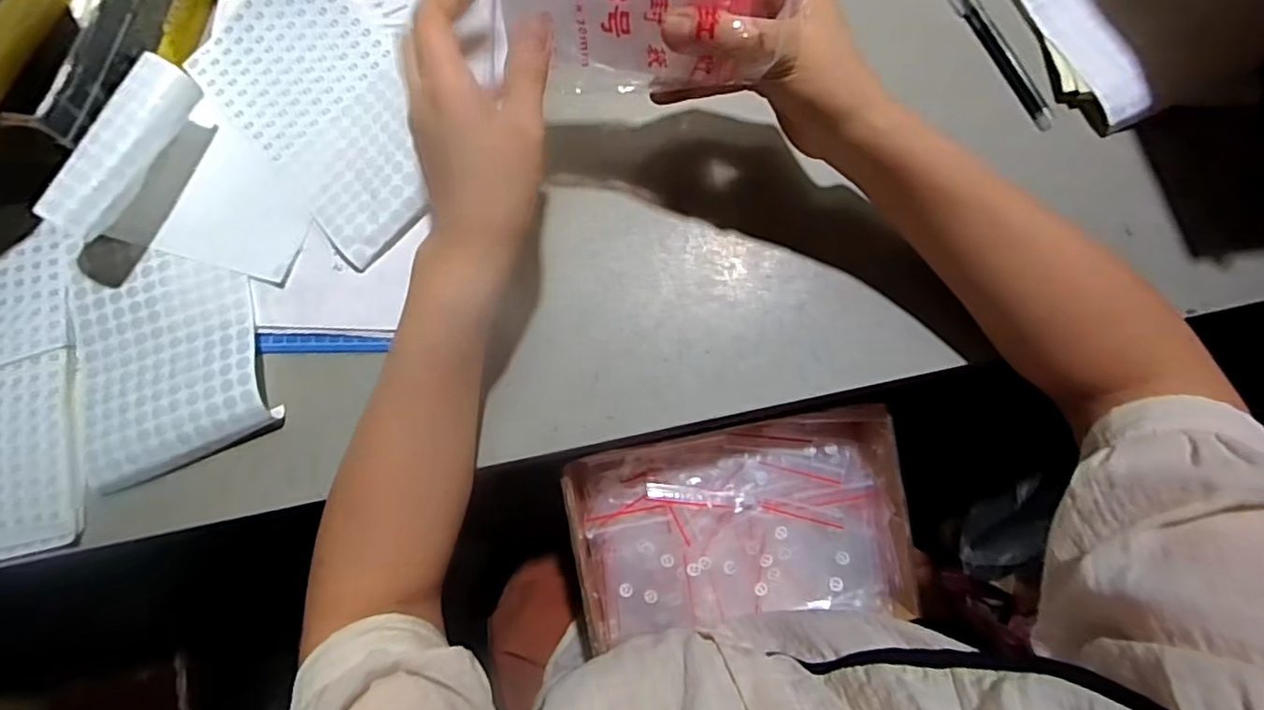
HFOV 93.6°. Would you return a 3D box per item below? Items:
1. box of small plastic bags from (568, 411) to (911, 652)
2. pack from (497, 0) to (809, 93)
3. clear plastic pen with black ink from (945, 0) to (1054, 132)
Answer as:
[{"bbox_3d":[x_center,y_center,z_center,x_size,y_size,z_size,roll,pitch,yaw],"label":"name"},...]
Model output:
[{"bbox_3d":[0.083,0.132,0.454,0.247,0.055,0.155,-6,82,1],"label":"box of small plastic bags"},{"bbox_3d":[-0.002,-0.186,0.320,0.148,0.088,0.022,13,40,7],"label":"pack"},{"bbox_3d":[0.263,-0.221,0.427,0.018,0.008,0.135,-28,82,-2],"label":"clear plastic pen with black ink"}]

